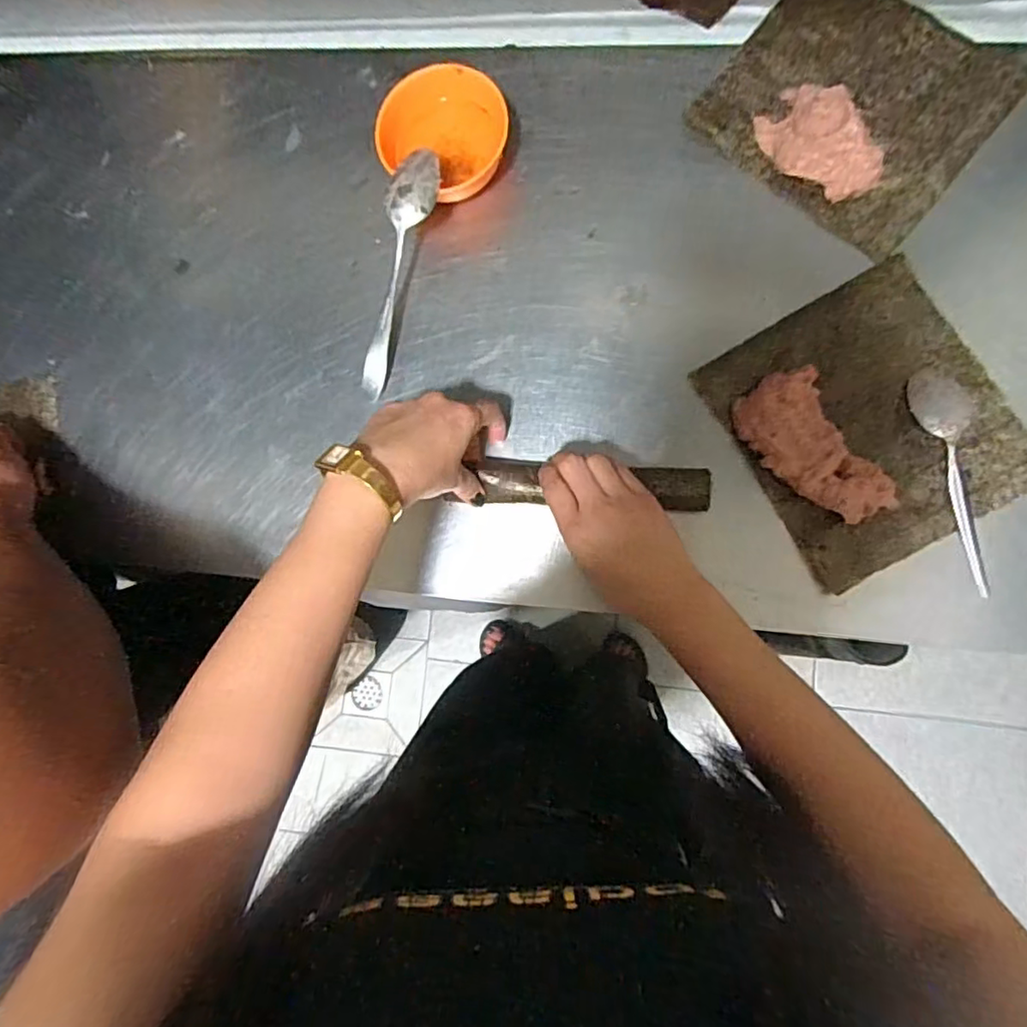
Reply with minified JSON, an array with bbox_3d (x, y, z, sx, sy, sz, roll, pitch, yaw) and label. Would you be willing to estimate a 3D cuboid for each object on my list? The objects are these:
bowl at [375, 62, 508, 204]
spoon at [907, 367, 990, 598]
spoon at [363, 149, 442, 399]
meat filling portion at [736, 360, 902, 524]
[{"bbox_3d":[-0.055,-0.310,0.501,0.093,0.051,0.107,40,90,9],"label":"bowl"},{"bbox_3d":[0.323,-0.027,0.447,0.040,0.016,0.169,-3,84,7],"label":"spoon"},{"bbox_3d":[-0.093,-0.192,0.496,0.036,0.018,0.196,15,104,7],"label":"spoon"},{"bbox_3d":[0.226,-0.047,0.457,0.063,0.024,0.126,-35,81,2],"label":"meat filling portion"}]

